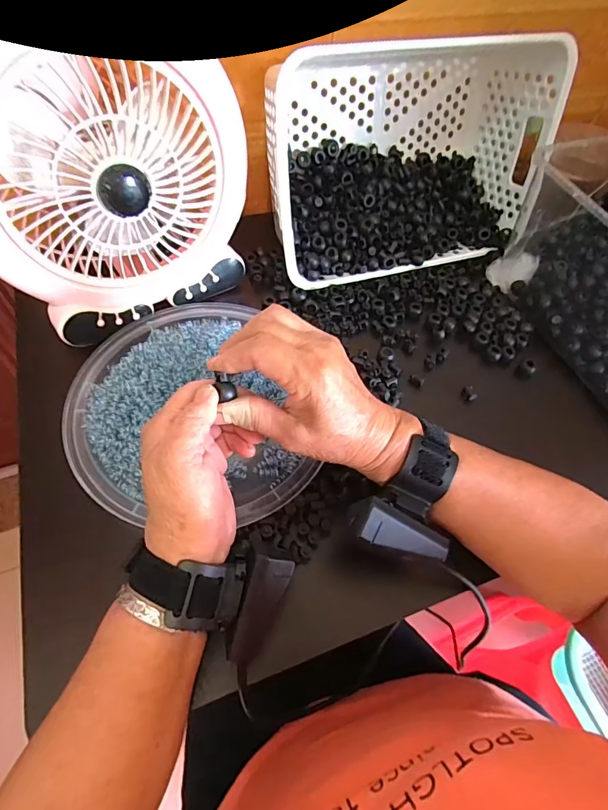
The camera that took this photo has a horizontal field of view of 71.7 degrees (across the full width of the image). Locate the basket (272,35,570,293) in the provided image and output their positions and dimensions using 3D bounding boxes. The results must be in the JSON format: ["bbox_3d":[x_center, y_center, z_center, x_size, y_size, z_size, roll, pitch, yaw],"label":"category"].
[{"bbox_3d":[0.108,-0.264,0.468,0.311,0.210,0.122,-13,36,-15],"label":"basket"}]

